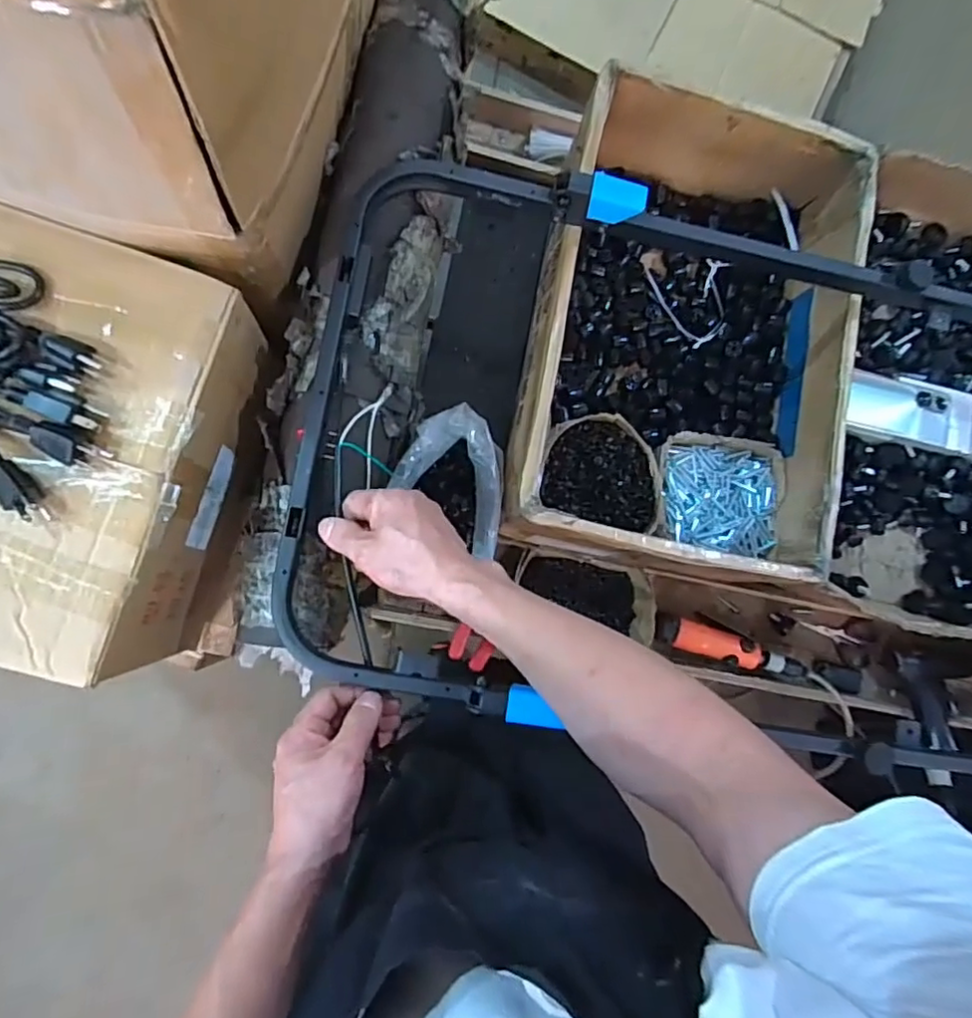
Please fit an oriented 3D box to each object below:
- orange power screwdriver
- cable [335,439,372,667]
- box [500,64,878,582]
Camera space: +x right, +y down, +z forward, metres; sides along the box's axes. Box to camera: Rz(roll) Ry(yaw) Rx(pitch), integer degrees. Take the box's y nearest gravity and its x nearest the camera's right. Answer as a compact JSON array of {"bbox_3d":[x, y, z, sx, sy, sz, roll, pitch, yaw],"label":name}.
[{"bbox_3d":[0.323,0.186,0.836,0.209,0.049,0.046,16,82,-6],"label":"orange power screwdriver"},{"bbox_3d":[-0.122,0.041,0.555,0.013,0.015,0.197,-8,87,-10],"label":"cable"},{"bbox_3d":[0.234,-0.198,0.751,0.356,0.176,0.536,14,82,-6],"label":"box"}]

